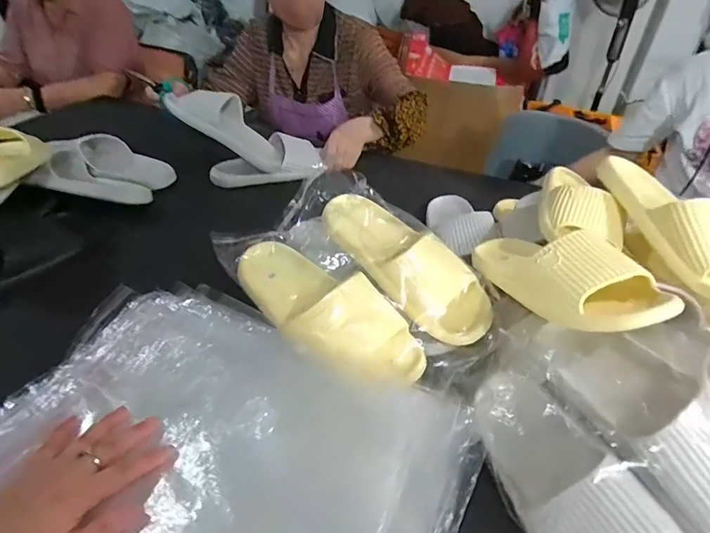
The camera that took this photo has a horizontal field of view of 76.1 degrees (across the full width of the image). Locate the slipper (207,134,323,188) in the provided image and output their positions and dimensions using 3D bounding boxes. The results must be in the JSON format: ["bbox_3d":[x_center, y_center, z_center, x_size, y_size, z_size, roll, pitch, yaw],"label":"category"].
[{"bbox_3d":[-0.182,-0.222,0.940,0.230,0.085,0.071,-11,41,-21],"label":"slipper"}]

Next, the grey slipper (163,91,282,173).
[{"bbox_3d":[-0.251,-0.287,0.921,0.235,0.077,0.104,33,26,-31],"label":"grey slipper"}]

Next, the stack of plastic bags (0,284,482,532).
[{"bbox_3d":[-0.135,0.180,0.419,0.443,0.047,0.310,21,40,18],"label":"stack of plastic bags"}]

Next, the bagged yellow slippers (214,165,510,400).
[{"bbox_3d":[0.011,0.017,0.571,0.237,0.104,0.338,-24,47,-33],"label":"bagged yellow slippers"}]

